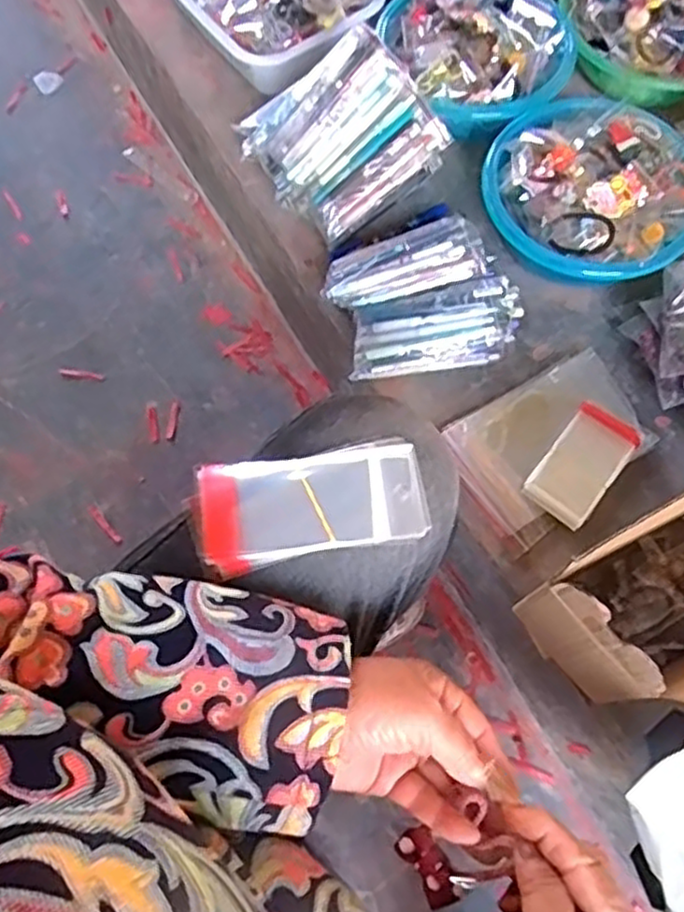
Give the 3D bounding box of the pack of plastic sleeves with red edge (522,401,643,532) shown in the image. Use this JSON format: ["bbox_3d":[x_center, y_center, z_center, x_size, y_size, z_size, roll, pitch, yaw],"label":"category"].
[{"bbox_3d":[0.232,0.006,0.687,0.064,0.007,0.119,36,72,14],"label":"pack of plastic sleeves with red edge"}]

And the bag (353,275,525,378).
[{"bbox_3d":[0.098,-0.126,0.719,0.183,0.053,0.078,-12,68,-5],"label":"bag"}]

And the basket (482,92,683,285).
[{"bbox_3d":[0.263,-0.271,0.755,0.216,0.088,0.195,36,72,14],"label":"basket"}]

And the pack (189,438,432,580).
[{"bbox_3d":[-0.017,0.027,0.394,0.125,0.016,0.058,-10,83,-6],"label":"pack"}]

